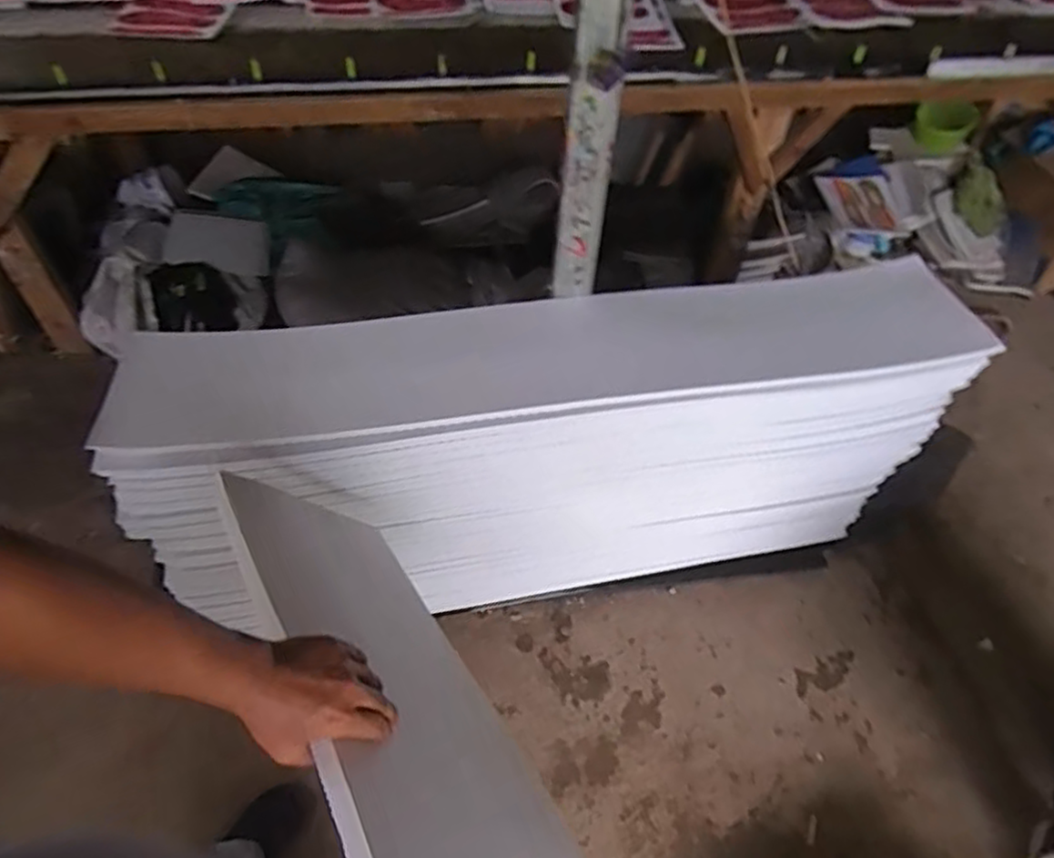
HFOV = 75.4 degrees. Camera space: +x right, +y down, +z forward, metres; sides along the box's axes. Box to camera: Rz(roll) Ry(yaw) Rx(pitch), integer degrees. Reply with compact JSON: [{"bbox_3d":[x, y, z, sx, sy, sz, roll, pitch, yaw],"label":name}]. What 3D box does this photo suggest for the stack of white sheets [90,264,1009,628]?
[{"bbox_3d":[0.063,0.058,1.412,1.416,0.676,0.295,-8,51,-9],"label":"stack of white sheets"}]

